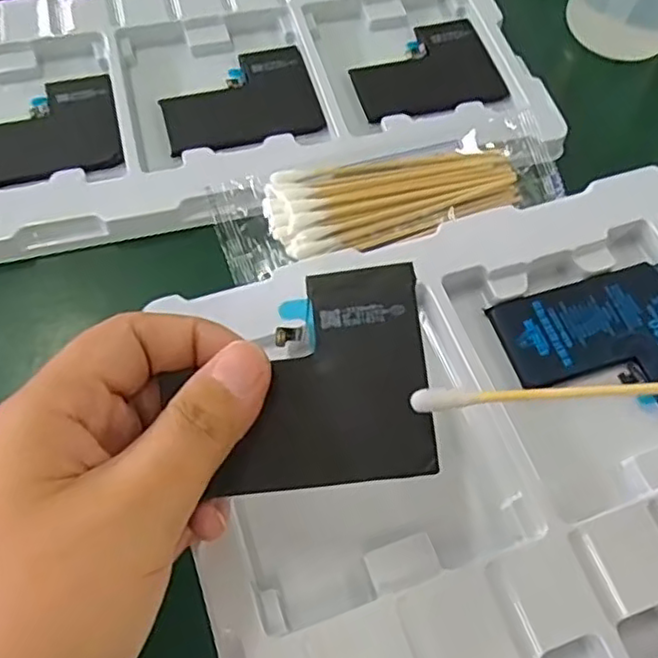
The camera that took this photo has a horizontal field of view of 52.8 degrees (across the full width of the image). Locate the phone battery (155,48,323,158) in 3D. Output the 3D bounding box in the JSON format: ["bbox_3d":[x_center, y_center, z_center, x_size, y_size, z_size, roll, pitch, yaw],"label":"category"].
[{"bbox_3d":[-0.045,-0.116,0.336,0.077,0.004,0.063,-17,62,-10],"label":"phone battery"}]

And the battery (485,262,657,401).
[{"bbox_3d":[0.107,0.005,0.252,0.076,0.004,0.061,-14,61,-9],"label":"battery"}]

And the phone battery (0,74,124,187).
[{"bbox_3d":[-0.140,-0.095,0.316,0.077,0.006,0.064,-16,61,-9],"label":"phone battery"}]

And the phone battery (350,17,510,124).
[{"bbox_3d":[0.050,-0.138,0.354,0.076,0.004,0.064,-14,61,-8],"label":"phone battery"}]

